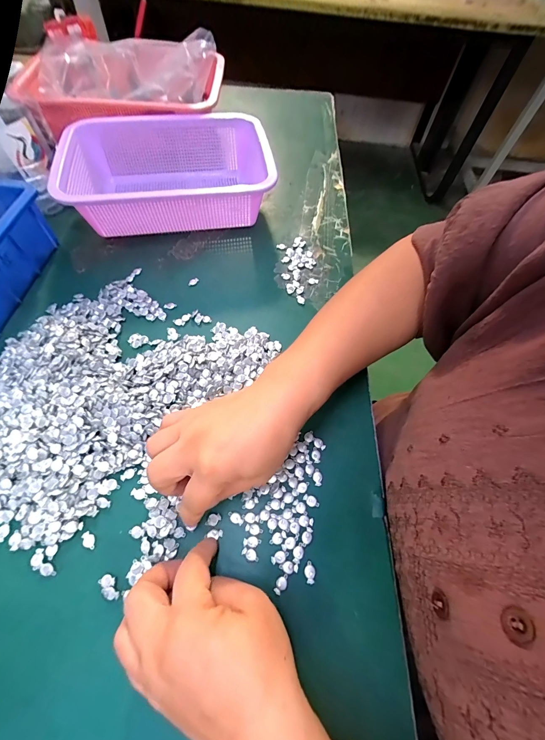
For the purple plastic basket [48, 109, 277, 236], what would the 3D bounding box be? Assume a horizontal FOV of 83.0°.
[{"bbox_3d":[-0.143,-0.267,0.426,0.268,0.080,0.189,-5,61,-5],"label":"purple plastic basket"}]

